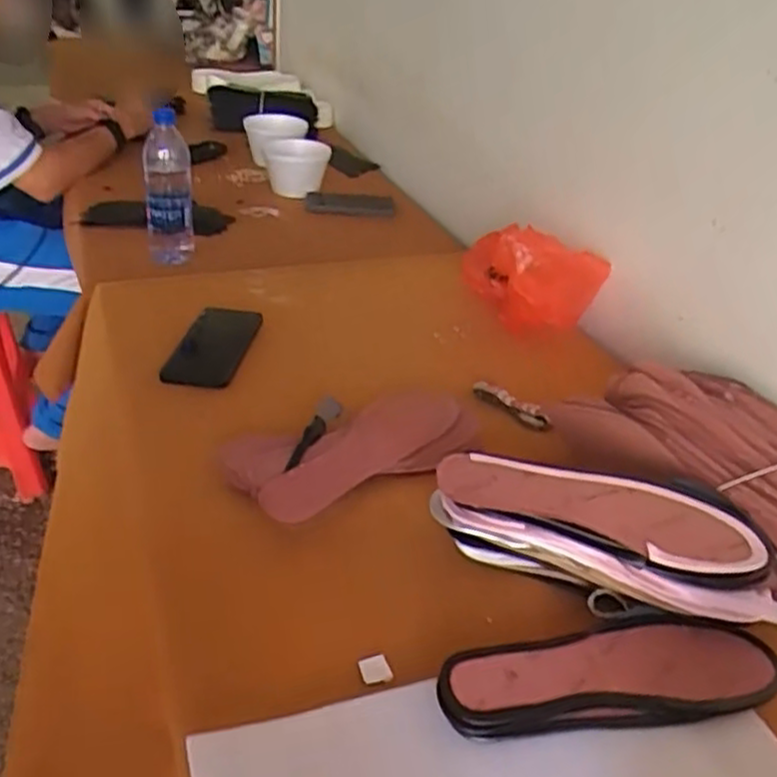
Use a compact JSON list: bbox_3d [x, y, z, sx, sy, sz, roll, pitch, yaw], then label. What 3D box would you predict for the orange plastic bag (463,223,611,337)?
[{"bbox_3d":[0.184,-0.149,0.962,0.155,0.141,0.140,-10,37,-23],"label":"orange plastic bag"}]

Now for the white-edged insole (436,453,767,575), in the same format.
[{"bbox_3d":[0.159,0.094,0.578,0.237,0.026,0.080,11,34,6],"label":"white-edged insole"}]

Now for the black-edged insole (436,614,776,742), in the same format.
[{"bbox_3d":[0.155,0.198,0.522,0.240,0.015,0.077,0,44,-7],"label":"black-edged insole"}]

